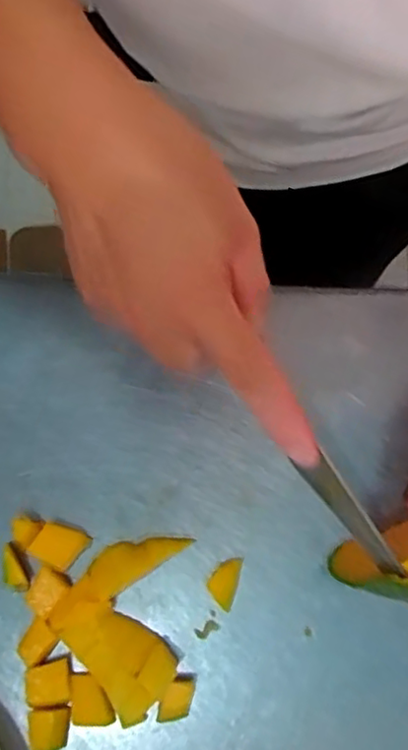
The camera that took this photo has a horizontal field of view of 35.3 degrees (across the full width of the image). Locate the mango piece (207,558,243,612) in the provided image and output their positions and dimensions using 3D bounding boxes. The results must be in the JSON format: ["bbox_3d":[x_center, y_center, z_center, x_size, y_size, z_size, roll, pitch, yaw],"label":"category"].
[{"bbox_3d":[0.010,0.108,0.334,0.015,0.013,0.026,16,76,4],"label":"mango piece"}]

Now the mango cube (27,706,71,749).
[{"bbox_3d":[-0.076,0.175,0.314,0.018,0.011,0.022,2,75,0],"label":"mango cube"}]

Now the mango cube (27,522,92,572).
[{"bbox_3d":[-0.075,0.089,0.334,0.024,0.011,0.021,26,77,6],"label":"mango cube"}]

